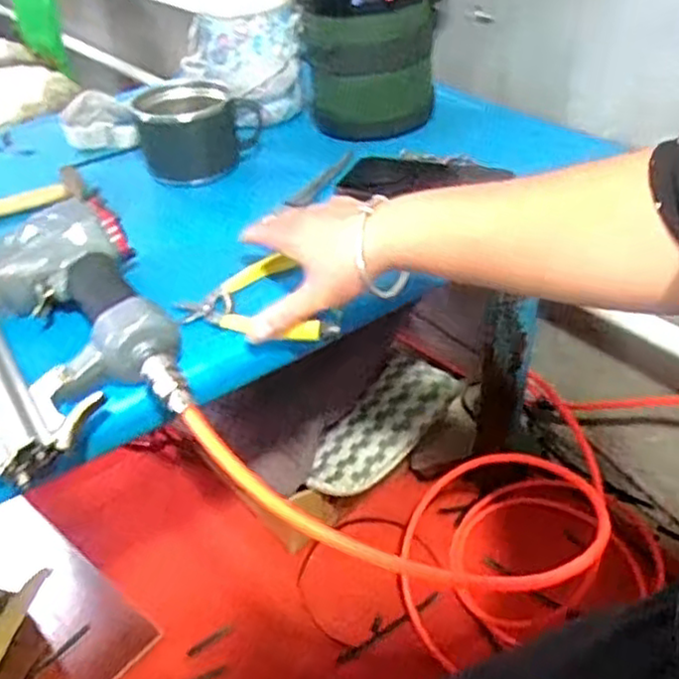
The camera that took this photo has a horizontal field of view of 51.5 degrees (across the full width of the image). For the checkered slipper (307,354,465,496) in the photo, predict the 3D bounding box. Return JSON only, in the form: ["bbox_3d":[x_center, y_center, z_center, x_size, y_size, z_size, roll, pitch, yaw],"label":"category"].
[{"bbox_3d":[0.061,0.115,0.940,0.115,0.051,0.235,21,45,29],"label":"checkered slipper"}]

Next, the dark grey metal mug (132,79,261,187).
[{"bbox_3d":[-0.155,-0.237,0.784,0.129,0.075,0.115,-6,38,-2],"label":"dark grey metal mug"}]

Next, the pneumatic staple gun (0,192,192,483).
[{"bbox_3d":[-0.206,-0.010,0.509,0.152,0.059,0.260,-22,42,-21],"label":"pneumatic staple gun"}]

